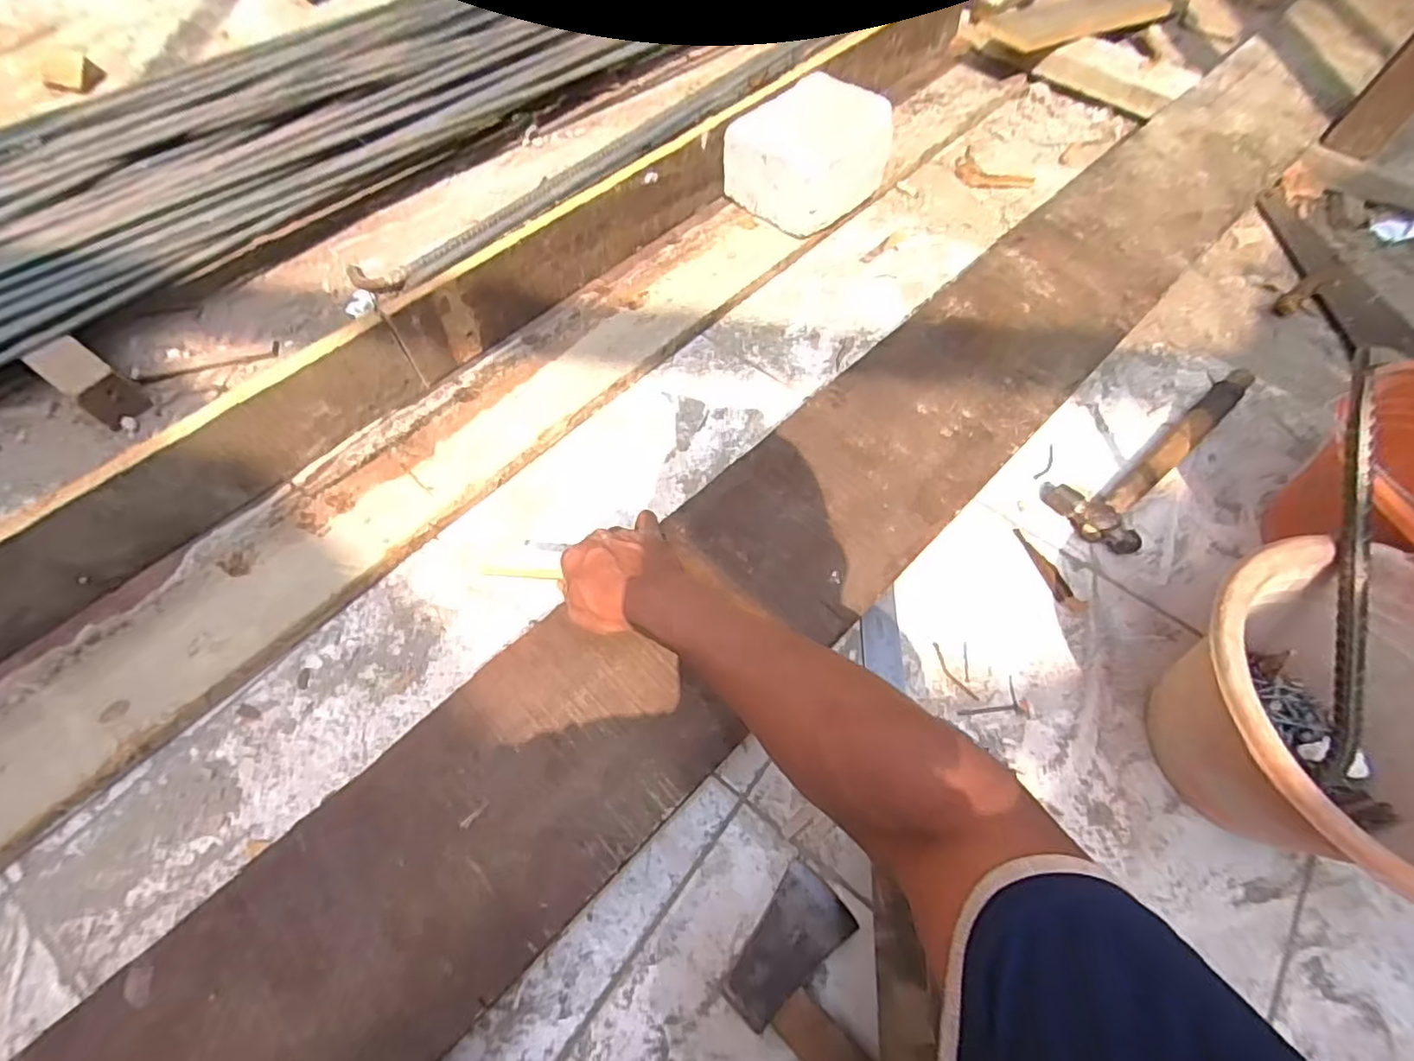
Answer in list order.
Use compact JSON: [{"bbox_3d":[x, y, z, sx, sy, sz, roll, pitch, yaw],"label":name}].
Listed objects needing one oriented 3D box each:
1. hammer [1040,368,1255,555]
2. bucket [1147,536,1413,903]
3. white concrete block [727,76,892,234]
[{"bbox_3d":[0.521,-0.091,0.686,0.324,0.036,0.099,-33,69,-18],"label":"hammer"},{"bbox_3d":[0.466,0.154,0.470,0.227,0.171,0.240,1,63,-3],"label":"bucket"},{"bbox_3d":[0.145,-0.512,0.817,0.158,0.098,0.191,38,65,17],"label":"white concrete block"}]

